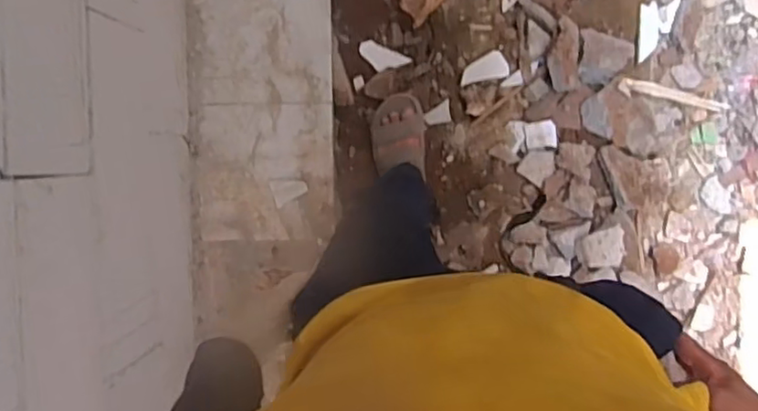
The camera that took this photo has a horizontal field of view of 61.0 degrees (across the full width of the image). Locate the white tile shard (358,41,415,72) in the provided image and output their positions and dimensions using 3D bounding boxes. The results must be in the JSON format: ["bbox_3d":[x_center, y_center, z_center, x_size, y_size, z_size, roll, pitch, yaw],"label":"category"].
[{"bbox_3d":[0.010,-0.333,1.461,0.116,0.011,0.056,25,96,2],"label":"white tile shard"}]

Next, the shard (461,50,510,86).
[{"bbox_3d":[0.226,-0.294,1.372,0.101,0.006,0.057,-11,96,0],"label":"shard"}]

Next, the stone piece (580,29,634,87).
[{"bbox_3d":[0.480,-0.313,1.356,0.105,0.034,0.110,0,96,-1],"label":"stone piece"}]

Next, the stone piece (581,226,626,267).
[{"bbox_3d":[0.477,0.090,1.363,0.083,0.049,0.086,-13,94,5],"label":"stone piece"}]

